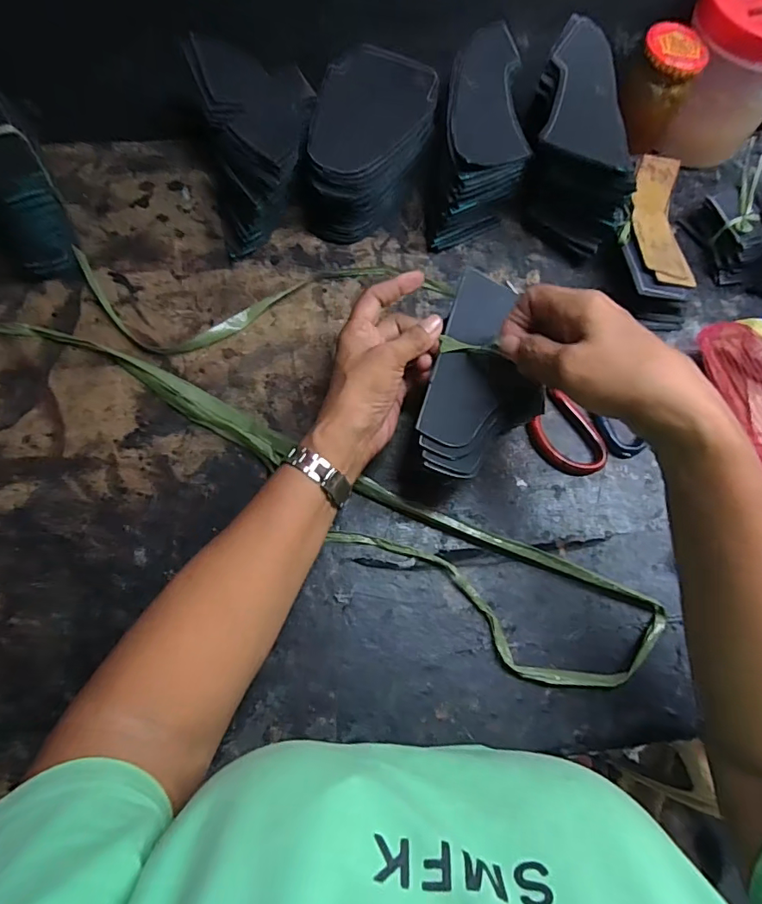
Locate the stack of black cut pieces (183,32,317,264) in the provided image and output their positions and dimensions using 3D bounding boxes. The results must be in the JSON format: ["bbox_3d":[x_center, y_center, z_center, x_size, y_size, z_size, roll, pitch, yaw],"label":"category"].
[{"bbox_3d":[-0.113,-0.290,0.475,0.100,0.088,0.180,-11,71,-7],"label":"stack of black cut pieces"}]

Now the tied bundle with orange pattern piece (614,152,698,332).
[{"bbox_3d":[0.255,-0.201,0.481,0.069,0.050,0.163,-1,70,-3],"label":"tied bundle with orange pattern piece"}]

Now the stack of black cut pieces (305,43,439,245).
[{"bbox_3d":[-0.009,-0.289,0.482,0.101,0.076,0.169,13,70,2],"label":"stack of black cut pieces"}]

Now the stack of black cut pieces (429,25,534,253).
[{"bbox_3d":[0.095,-0.301,0.486,0.083,0.094,0.206,8,70,0],"label":"stack of black cut pieces"}]

